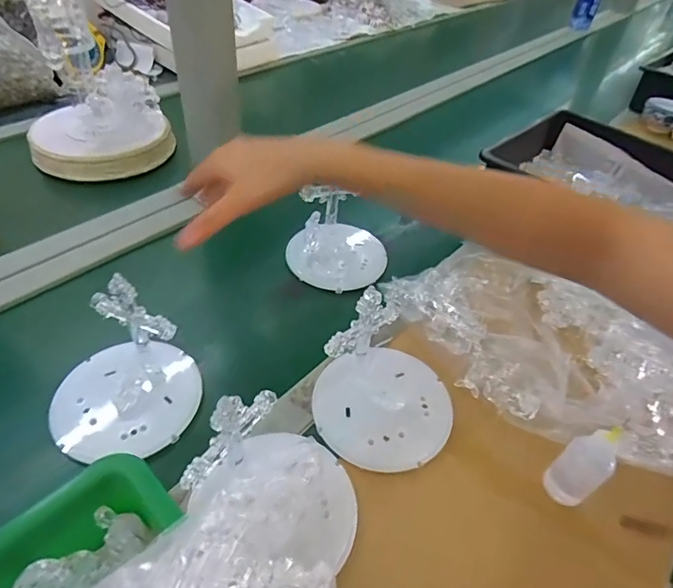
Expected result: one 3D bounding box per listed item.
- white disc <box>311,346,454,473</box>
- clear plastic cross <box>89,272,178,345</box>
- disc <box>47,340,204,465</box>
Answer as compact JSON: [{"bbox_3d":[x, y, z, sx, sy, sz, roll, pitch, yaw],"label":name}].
[{"bbox_3d":[0.044,0.104,0.433,0.124,0.012,0.123,3,46,-3],"label":"white disc"},{"bbox_3d":[-0.176,0.013,0.390,0.082,0.065,0.012,21,48,14],"label":"clear plastic cross"},{"bbox_3d":[-0.197,0.095,0.426,0.129,0.015,0.117,8,46,3],"label":"disc"}]

